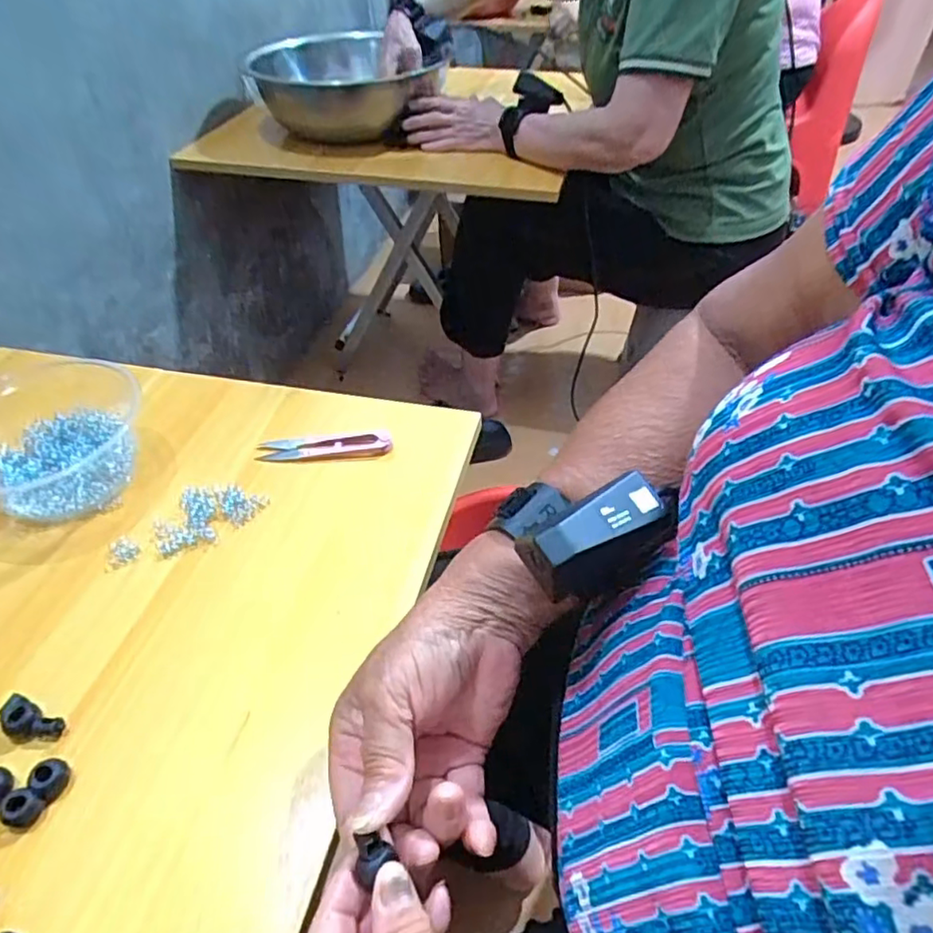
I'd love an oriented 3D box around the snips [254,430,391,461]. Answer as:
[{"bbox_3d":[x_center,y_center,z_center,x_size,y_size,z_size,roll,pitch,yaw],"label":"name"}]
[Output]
[{"bbox_3d":[-0.109,-0.017,0.481,0.101,0.011,0.021,-1,43,-1],"label":"snips"}]

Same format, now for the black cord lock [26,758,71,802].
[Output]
[{"bbox_3d":[-0.208,0.155,0.312,0.018,0.012,0.016,23,47,23],"label":"black cord lock"}]

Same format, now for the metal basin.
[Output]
[{"bbox_3d":[-0.181,-0.540,0.928,0.252,0.120,0.237,0,43,0],"label":"metal basin"}]

